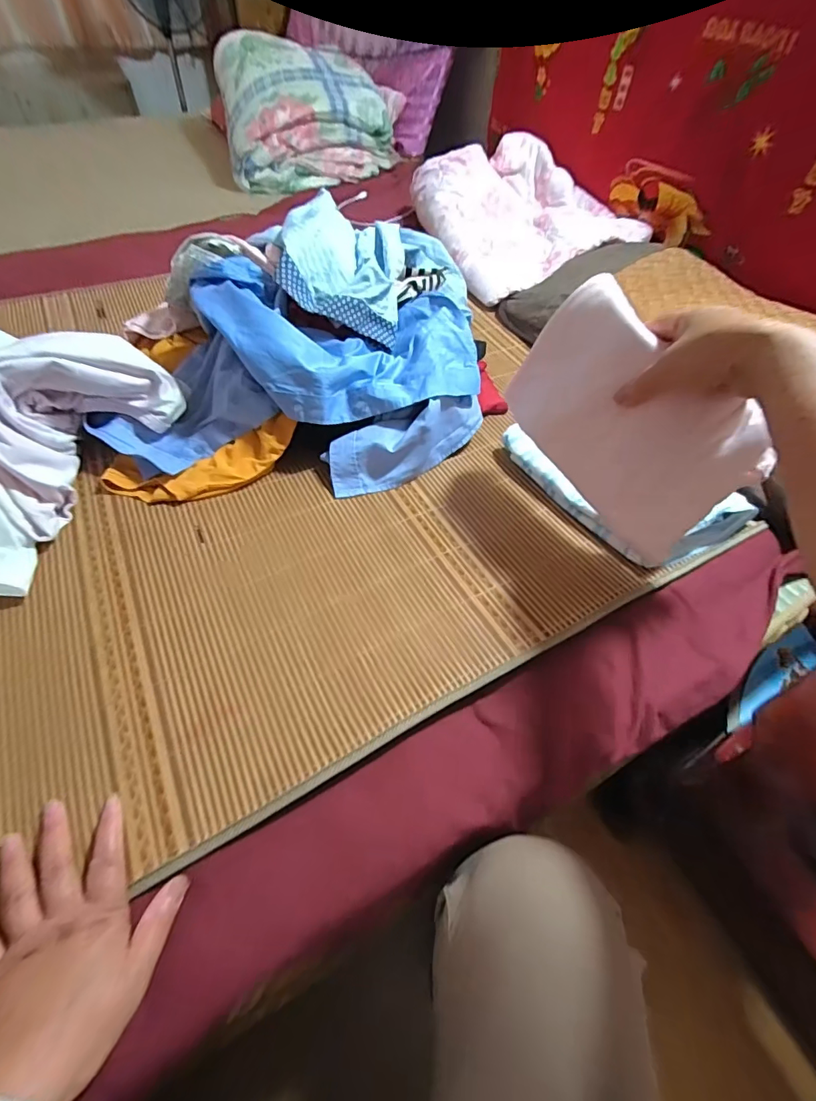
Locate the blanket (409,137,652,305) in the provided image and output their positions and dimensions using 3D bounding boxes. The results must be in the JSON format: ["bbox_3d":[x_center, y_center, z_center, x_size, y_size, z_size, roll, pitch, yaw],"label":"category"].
[{"bbox_3d":[0.232,-0.714,0.971,0.358,0.122,0.430,-13,56,-11],"label":"blanket"}]

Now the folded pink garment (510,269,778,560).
[{"bbox_3d":[0.207,-0.131,0.441,0.099,0.141,0.231,-23,59,-17],"label":"folded pink garment"}]

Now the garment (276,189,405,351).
[{"bbox_3d":[-0.092,-0.402,0.647,0.164,0.099,0.246,2,55,-1],"label":"garment"}]

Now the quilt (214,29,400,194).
[{"bbox_3d":[-0.257,-1.153,1.215,0.452,0.215,0.342,-10,56,-9],"label":"quilt"}]

